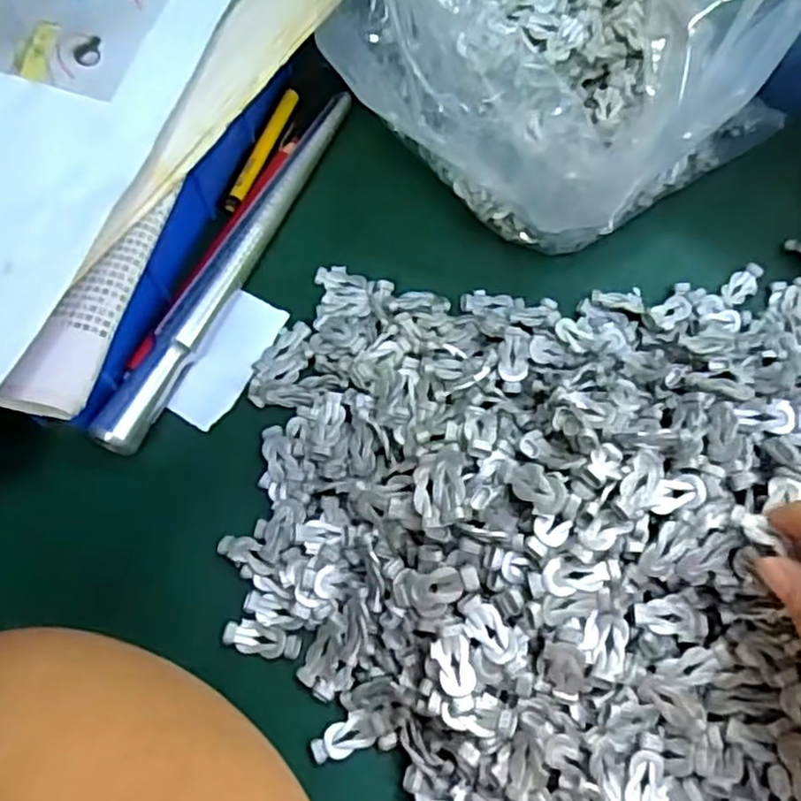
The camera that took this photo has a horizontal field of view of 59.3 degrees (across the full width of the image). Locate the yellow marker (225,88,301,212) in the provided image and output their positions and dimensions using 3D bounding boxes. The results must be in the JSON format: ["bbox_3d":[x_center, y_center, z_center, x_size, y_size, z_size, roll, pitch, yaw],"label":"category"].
[{"bbox_3d":[-0.078,-0.143,0.399,0.008,0.006,0.086,20,70,6],"label":"yellow marker"}]

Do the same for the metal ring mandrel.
[{"bbox_3d":[-0.087,-0.079,0.377,0.019,0.023,0.241,24,70,8],"label":"metal ring mandrel"}]

